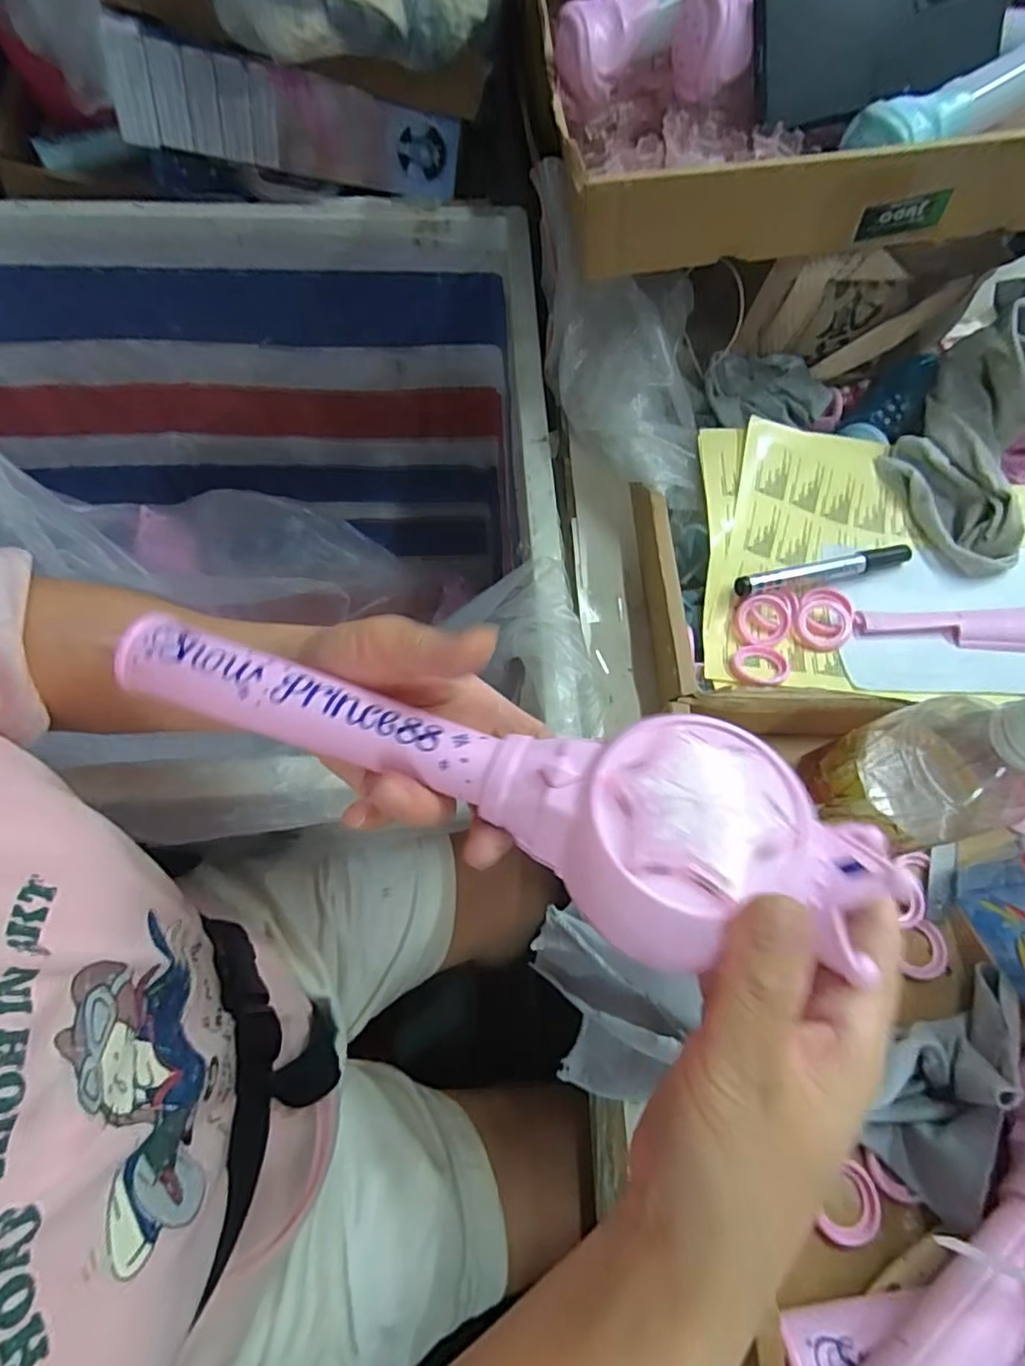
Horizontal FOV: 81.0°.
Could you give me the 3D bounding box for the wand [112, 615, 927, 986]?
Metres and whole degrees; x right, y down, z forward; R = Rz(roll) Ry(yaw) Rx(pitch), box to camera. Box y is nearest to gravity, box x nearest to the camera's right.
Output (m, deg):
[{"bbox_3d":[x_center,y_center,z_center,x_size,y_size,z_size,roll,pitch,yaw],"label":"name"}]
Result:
[{"bbox_3d":[-0.020,0.031,0.227,0.299,0.034,0.075,14,65,17],"label":"wand"}]

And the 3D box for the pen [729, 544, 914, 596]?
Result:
[{"bbox_3d":[0.227,-0.083,0.434,0.136,0.013,0.014,-13,67,-9],"label":"pen"}]

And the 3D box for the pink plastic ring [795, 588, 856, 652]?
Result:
[{"bbox_3d":[0.226,-0.046,0.432,0.038,0.008,0.049,27,67,9],"label":"pink plastic ring"}]

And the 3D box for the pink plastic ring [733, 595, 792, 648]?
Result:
[{"bbox_3d":[0.181,-0.045,0.429,0.039,0.013,0.039,1,93,10],"label":"pink plastic ring"}]

